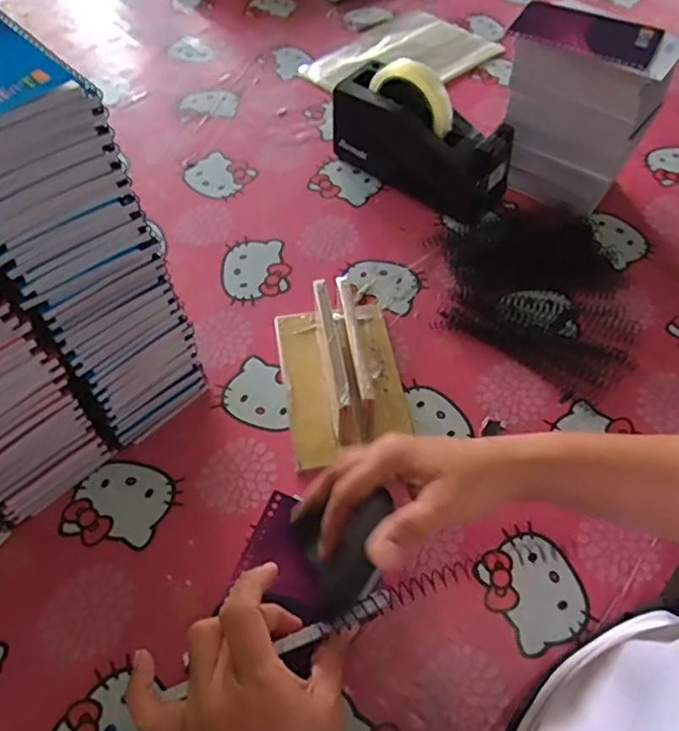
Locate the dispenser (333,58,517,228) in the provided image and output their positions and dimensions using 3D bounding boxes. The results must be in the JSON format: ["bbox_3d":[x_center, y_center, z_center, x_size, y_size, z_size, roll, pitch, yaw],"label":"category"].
[{"bbox_3d":[0.089,-0.259,0.647,0.204,0.117,0.072,32,62,20],"label":"dispenser"}]

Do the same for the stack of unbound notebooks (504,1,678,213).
[{"bbox_3d":[0.248,-0.263,0.618,0.151,0.175,0.086,29,61,18],"label":"stack of unbound notebooks"}]

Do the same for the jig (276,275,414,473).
[{"bbox_3d":[-0.001,-0.013,0.513,0.105,0.074,0.176,-9,57,-5],"label":"jig"}]

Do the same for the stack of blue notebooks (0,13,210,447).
[{"bbox_3d":[-0.194,-0.076,0.421,0.097,0.300,0.122,-40,64,-23],"label":"stack of blue notebooks"}]

